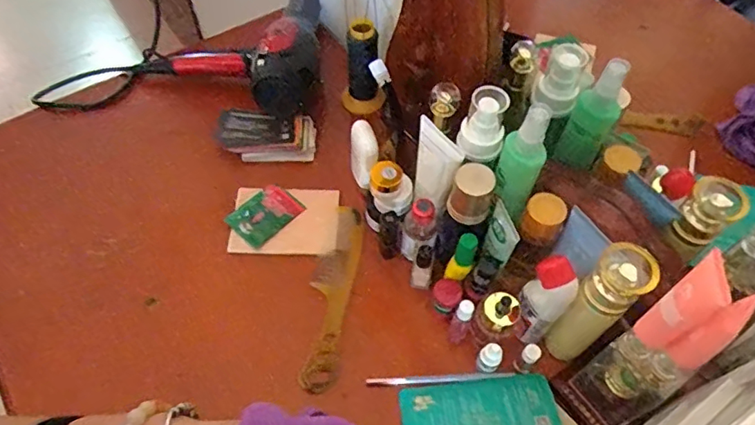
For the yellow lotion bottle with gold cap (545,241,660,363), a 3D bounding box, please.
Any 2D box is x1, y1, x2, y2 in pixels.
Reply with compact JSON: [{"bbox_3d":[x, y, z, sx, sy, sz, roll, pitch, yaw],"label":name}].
[{"bbox_3d":[0.194,0.088,0.486,0.046,0.164,0.041,-40,66,-22],"label":"yellow lotion bottle with gold cap"}]

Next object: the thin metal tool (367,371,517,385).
[{"bbox_3d":[0.062,0.166,0.541,0.144,0.007,0.009,-3,57,-2],"label":"thin metal tool"}]

